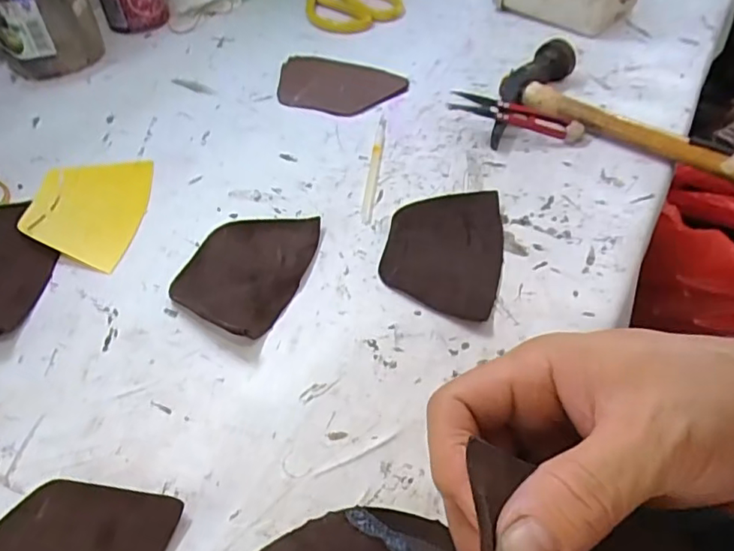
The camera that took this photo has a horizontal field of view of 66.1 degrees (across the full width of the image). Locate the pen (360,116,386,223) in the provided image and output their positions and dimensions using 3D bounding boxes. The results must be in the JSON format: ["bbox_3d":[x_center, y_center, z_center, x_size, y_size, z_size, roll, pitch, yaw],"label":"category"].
[{"bbox_3d":[0.006,-0.086,0.428,0.007,0.005,0.130,3,47,6],"label":"pen"}]

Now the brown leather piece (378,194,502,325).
[{"bbox_3d":[0.049,-0.018,0.358,0.071,0.007,0.101,10,50,7],"label":"brown leather piece"}]

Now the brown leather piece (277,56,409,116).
[{"bbox_3d":[-0.026,-0.174,0.512,0.121,0.008,0.088,16,45,13],"label":"brown leather piece"}]

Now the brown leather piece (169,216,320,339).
[{"bbox_3d":[-0.077,-0.005,0.352,0.074,0.010,0.103,10,46,13],"label":"brown leather piece"}]

